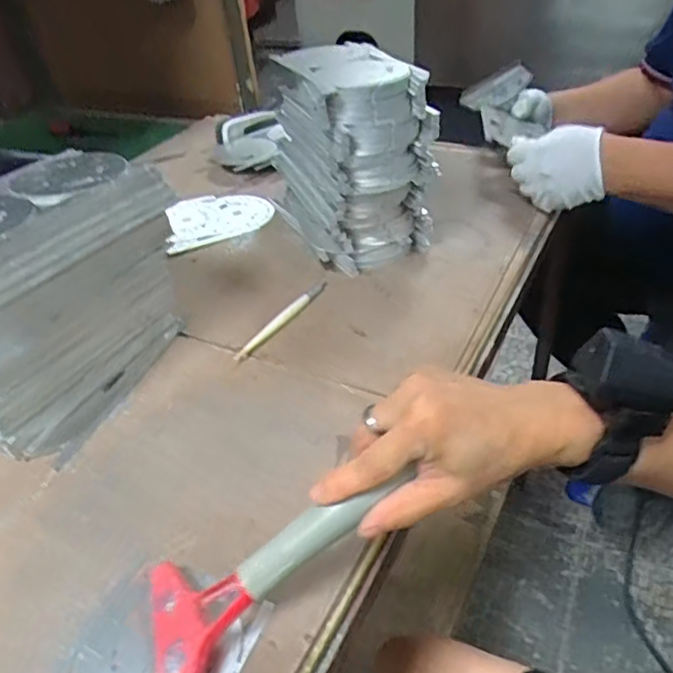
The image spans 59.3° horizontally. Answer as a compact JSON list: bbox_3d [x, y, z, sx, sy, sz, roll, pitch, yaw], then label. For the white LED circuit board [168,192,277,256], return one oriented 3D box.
[{"bbox_3d":[-0.156,-0.156,0.768,0.140,0.011,0.114,-19,41,-16],"label":"white LED circuit board"}]

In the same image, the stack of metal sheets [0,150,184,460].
[{"bbox_3d":[-0.244,-0.036,0.505,0.118,0.171,0.212,16,44,24],"label":"stack of metal sheets"}]

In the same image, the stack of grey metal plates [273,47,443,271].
[{"bbox_3d":[0.012,-0.207,0.673,0.133,0.188,0.196,-17,41,-14],"label":"stack of grey metal plates"}]

